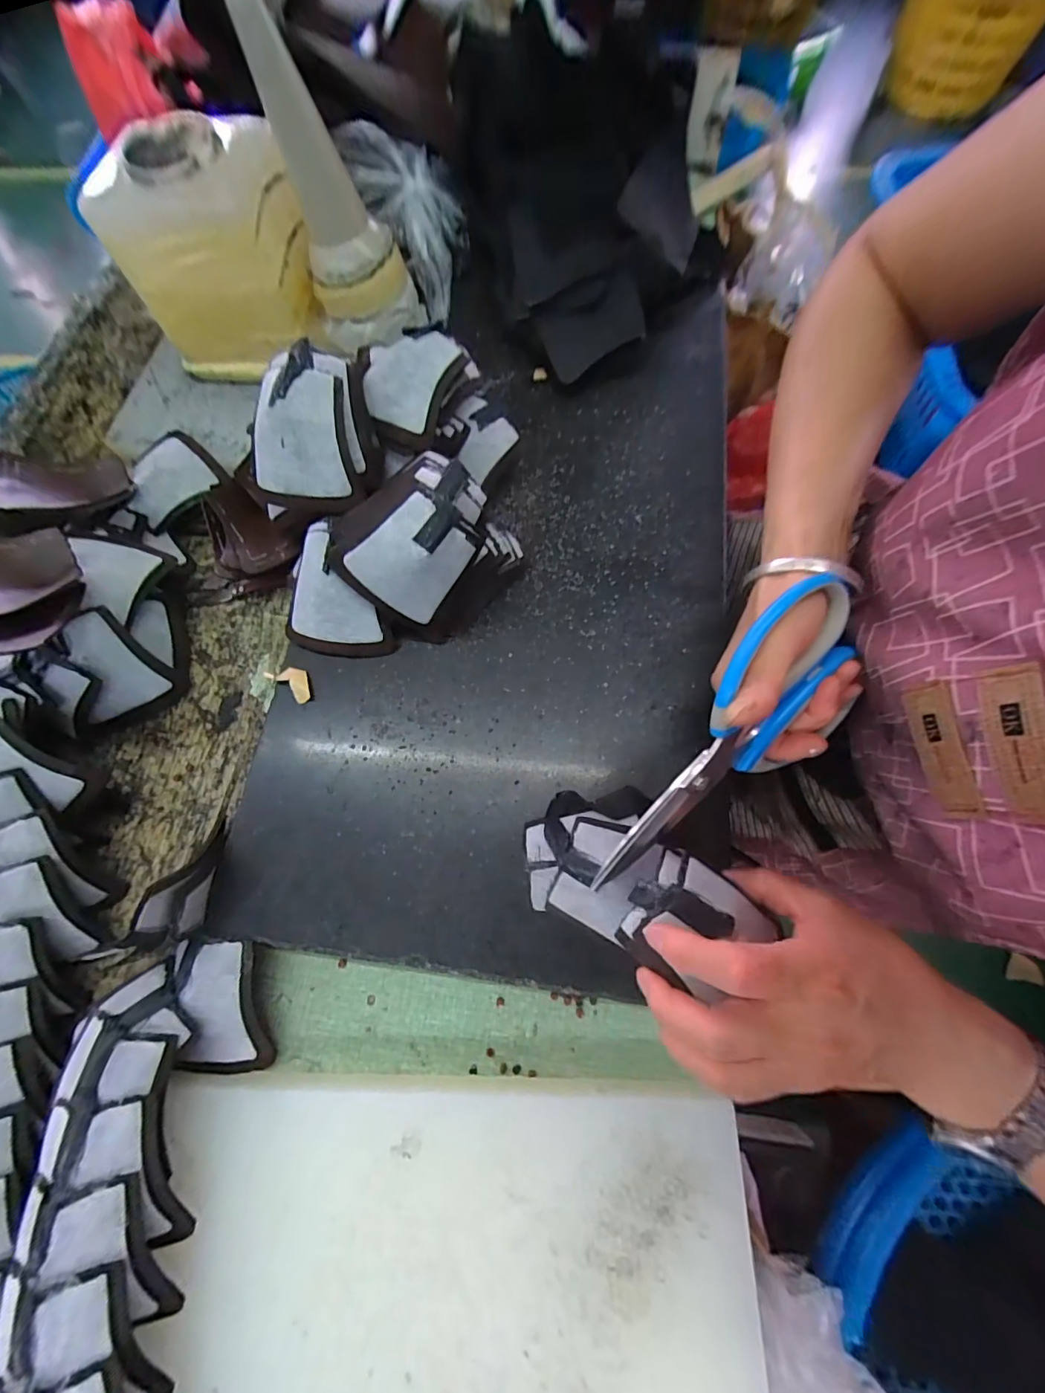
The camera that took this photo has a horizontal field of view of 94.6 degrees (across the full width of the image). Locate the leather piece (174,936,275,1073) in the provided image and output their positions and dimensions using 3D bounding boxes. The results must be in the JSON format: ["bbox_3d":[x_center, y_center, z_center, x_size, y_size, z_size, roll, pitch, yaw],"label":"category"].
[{"bbox_3d":[-0.172,0.178,0.273,0.040,0.016,0.079,-15,89,-4],"label":"leather piece"}]

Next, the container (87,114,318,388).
[{"bbox_3d":[-0.225,-0.340,0.370,0.129,0.114,0.096,5,72,3],"label":"container"}]

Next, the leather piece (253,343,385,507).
[{"bbox_3d":[-0.134,-0.166,0.296,0.078,0.049,0.086,-12,71,-1],"label":"leather piece"}]

